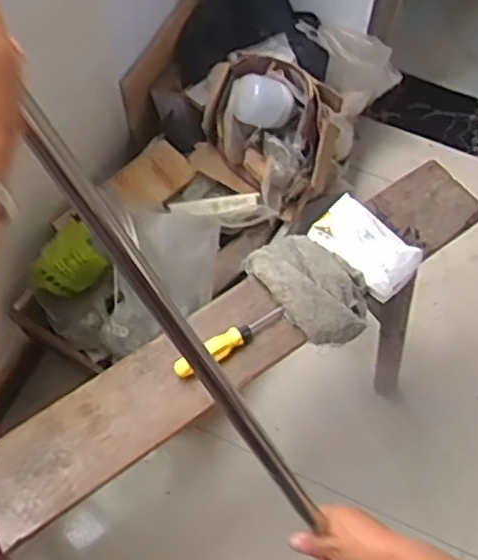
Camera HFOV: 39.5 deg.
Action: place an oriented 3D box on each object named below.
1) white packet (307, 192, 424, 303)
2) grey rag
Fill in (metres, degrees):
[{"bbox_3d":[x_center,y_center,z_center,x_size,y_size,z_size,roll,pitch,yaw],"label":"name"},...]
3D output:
[{"bbox_3d":[0.180,-0.056,0.955,0.151,0.058,0.076,41,69,18],"label":"white packet"},{"bbox_3d":[0.101,0.005,0.990,0.108,0.075,0.209,-39,69,-19],"label":"grey rag"}]

